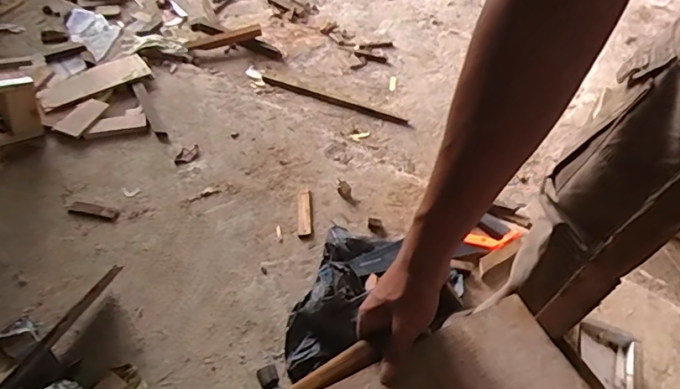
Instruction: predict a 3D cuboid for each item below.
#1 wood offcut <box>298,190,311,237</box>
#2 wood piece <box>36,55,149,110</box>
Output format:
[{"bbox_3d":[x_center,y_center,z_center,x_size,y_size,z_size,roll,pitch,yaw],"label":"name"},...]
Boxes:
[{"bbox_3d":[-0.081,0.039,1.131,0.028,0.021,0.116,-2,52,-4],"label":"wood offcut"},{"bbox_3d":[-0.671,-0.311,1.367,0.282,0.015,0.107,-31,59,-24],"label":"wood piece"}]

